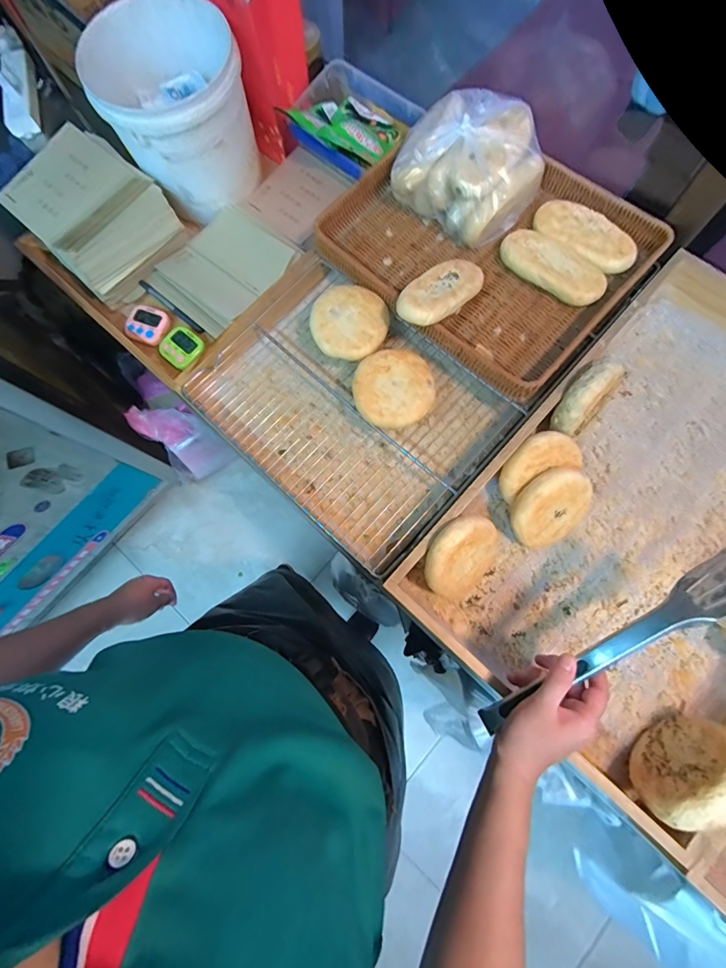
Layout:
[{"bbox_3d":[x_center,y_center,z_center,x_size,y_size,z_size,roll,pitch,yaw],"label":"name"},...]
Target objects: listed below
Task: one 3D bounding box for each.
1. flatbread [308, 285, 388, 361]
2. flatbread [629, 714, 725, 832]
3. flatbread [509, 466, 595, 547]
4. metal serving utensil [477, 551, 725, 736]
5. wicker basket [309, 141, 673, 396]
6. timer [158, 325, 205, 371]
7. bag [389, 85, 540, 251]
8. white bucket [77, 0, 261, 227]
[{"bbox_3d":[-0.019,-0.230,0.583,0.106,0.016,0.107,-1,77,5],"label":"flatbread"},{"bbox_3d":[0.340,0.301,0.437,0.109,0.121,0.034,-37,77,-5],"label":"flatbread"},{"bbox_3d":[0.239,0.031,0.525,0.101,0.026,0.106,-9,121,-15],"label":"flatbread"},{"bbox_3d":[0.227,0.161,0.389,0.280,0.024,0.036,-42,80,18],"label":"metal serving utensil"},{"bbox_3d":[0.168,-0.345,0.594,0.410,0.063,0.318,41,83,11],"label":"wicker basket"},{"bbox_3d":[-0.286,-0.215,0.654,0.063,0.011,0.060,39,82,11],"label":"timer"},{"bbox_3d":[0.145,-0.449,0.583,0.196,0.093,0.152,31,81,10],"label":"bag"},{"bbox_3d":[-0.280,-0.569,0.642,0.214,0.169,0.206,-1,77,4],"label":"white bucket"}]

